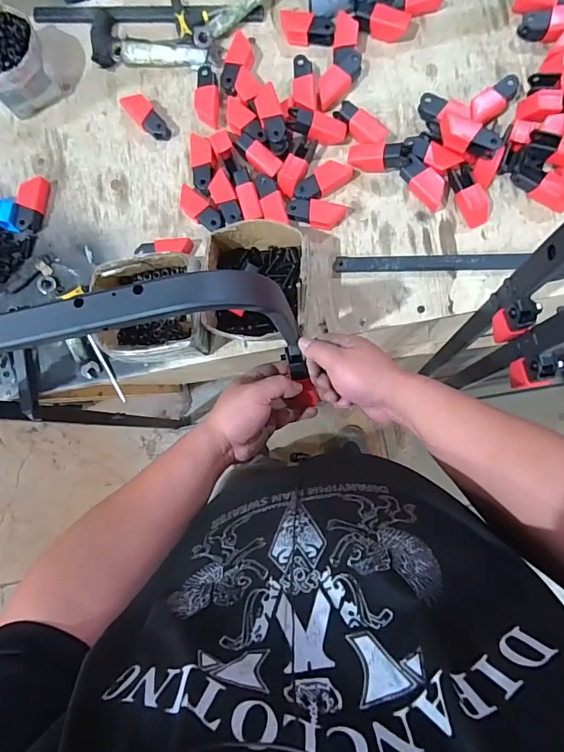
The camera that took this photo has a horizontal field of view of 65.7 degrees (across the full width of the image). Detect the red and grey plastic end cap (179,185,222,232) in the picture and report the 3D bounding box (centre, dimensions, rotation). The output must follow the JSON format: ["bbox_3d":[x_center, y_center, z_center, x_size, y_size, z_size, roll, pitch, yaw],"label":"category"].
[{"bbox_3d":[-0.126,-0.256,0.683,0.080,0.032,0.037,39,93,6],"label":"red and grey plastic end cap"}]

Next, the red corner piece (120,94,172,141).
[{"bbox_3d":[-0.212,-0.404,0.678,0.087,0.025,0.034,42,93,-6],"label":"red corner piece"}]

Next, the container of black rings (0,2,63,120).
[{"bbox_3d":[-0.420,-0.493,0.684,0.117,0.075,0.131,-34,85,4],"label":"container of black rings"}]

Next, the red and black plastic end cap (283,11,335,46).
[{"bbox_3d":[0.039,-0.523,0.658,0.082,0.023,0.037,15,90,7],"label":"red and black plastic end cap"}]

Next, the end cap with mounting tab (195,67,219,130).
[{"bbox_3d":[-0.114,-0.427,0.669,0.035,0.027,0.091,0,88,7],"label":"end cap with mounting tab"}]

